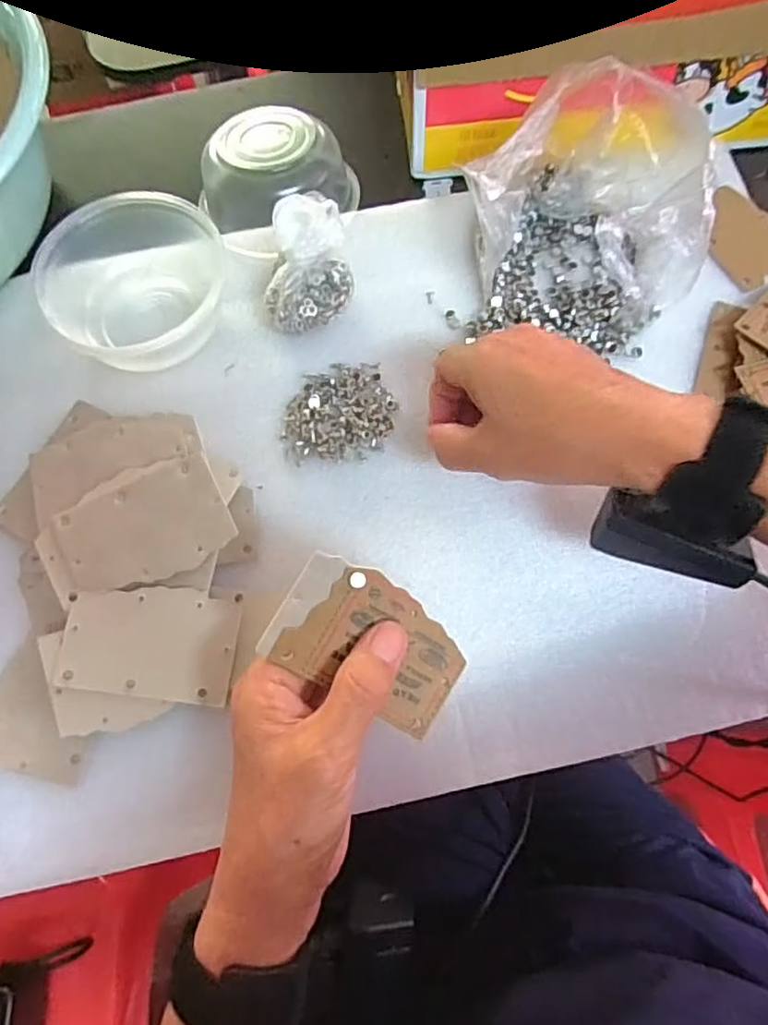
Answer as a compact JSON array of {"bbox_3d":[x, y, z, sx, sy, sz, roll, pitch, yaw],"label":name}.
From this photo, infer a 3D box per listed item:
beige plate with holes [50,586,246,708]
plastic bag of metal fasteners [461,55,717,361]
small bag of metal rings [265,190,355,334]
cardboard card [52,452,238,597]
[{"bbox_3d":[-0.119,0.066,0.322,0.085,0.004,0.054,8,78,-4],"label":"beige plate with holes"},{"bbox_3d":[0.120,-0.168,0.364,0.128,0.094,0.126,30,74,12],"label":"plastic bag of metal fasteners"},{"bbox_3d":[-0.047,-0.149,0.385,0.052,0.052,0.063,-8,70,-1],"label":"small bag of metal rings"},{"bbox_3d":[-0.127,0.009,0.331,0.086,0.004,0.054,-25,84,-6],"label":"cardboard card"}]

